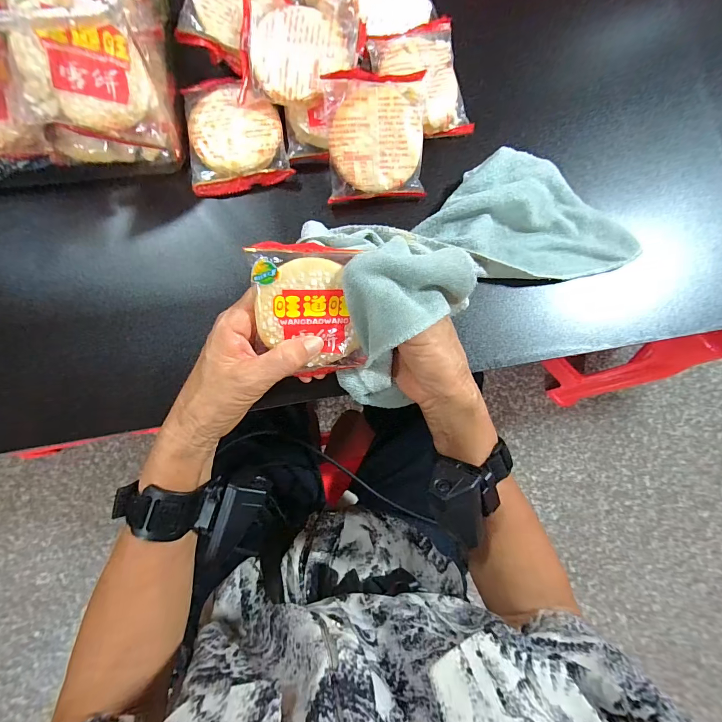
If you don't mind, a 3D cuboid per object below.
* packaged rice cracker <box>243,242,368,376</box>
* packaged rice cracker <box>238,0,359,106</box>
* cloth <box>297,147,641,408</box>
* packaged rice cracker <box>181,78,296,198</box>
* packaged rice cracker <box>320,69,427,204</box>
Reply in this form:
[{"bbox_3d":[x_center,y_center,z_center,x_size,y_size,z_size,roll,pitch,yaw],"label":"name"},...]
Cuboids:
[{"bbox_3d":[-0.035,-0.033,0.251,0.072,0.014,0.094,-5,116,-10],"label":"packaged rice cracker"},{"bbox_3d":[-0.052,-0.262,0.300,0.096,0.009,0.082,4,82,-4],"label":"packaged rice cracker"},{"bbox_3d":[0.092,-0.086,0.306,0.278,0.088,0.137,-30,86,-22],"label":"cloth"},{"bbox_3d":[-0.112,-0.203,0.316,0.084,0.021,0.101,-14,84,-6],"label":"packaged rice cracker"},{"bbox_3d":[0.014,-0.193,0.310,0.084,0.014,0.098,-4,105,-7],"label":"packaged rice cracker"}]

